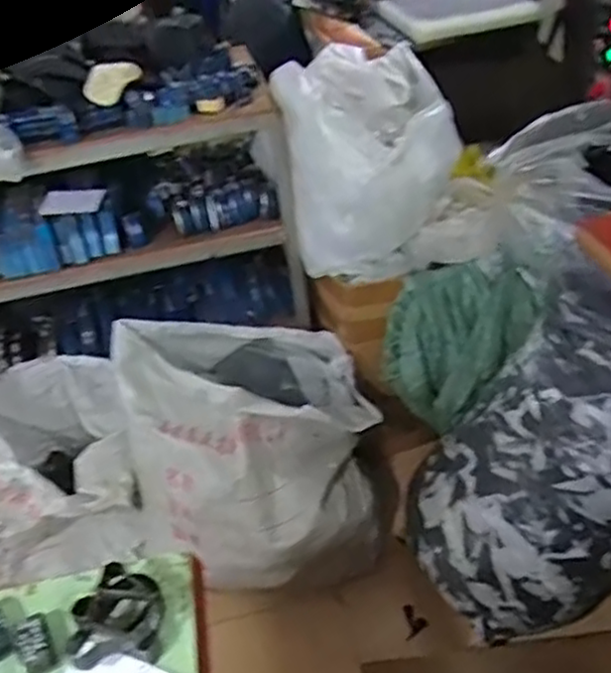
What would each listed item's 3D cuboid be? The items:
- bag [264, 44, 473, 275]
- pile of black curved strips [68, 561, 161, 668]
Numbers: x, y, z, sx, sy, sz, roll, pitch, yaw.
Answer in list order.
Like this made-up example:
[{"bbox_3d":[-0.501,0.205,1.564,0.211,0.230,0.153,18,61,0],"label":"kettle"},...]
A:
[{"bbox_3d":[0.133,-0.422,1.642,0.377,0.386,0.436,-4,41,-3],"label":"bag"},{"bbox_3d":[-0.231,0.339,0.857,0.105,0.051,0.115,-11,42,-11],"label":"pile of black curved strips"}]

